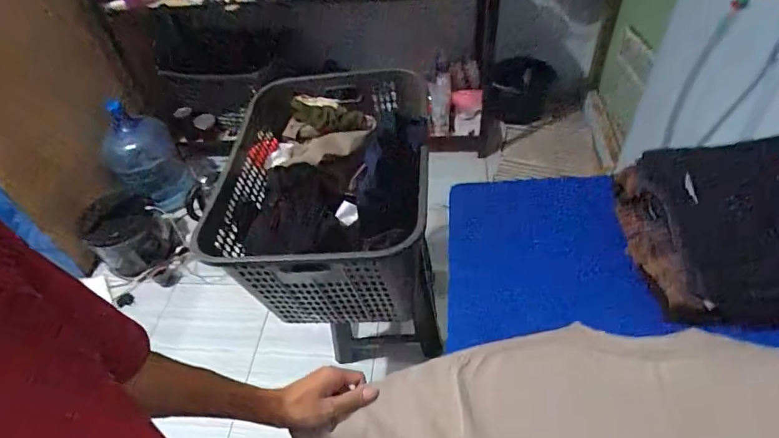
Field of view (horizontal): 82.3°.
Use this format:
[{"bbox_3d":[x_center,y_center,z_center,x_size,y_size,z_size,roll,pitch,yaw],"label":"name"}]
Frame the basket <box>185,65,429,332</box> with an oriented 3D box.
[{"bbox_3d":[-0.109,-0.070,1.011,0.382,0.303,0.547,1,48,8],"label":"basket"}]

